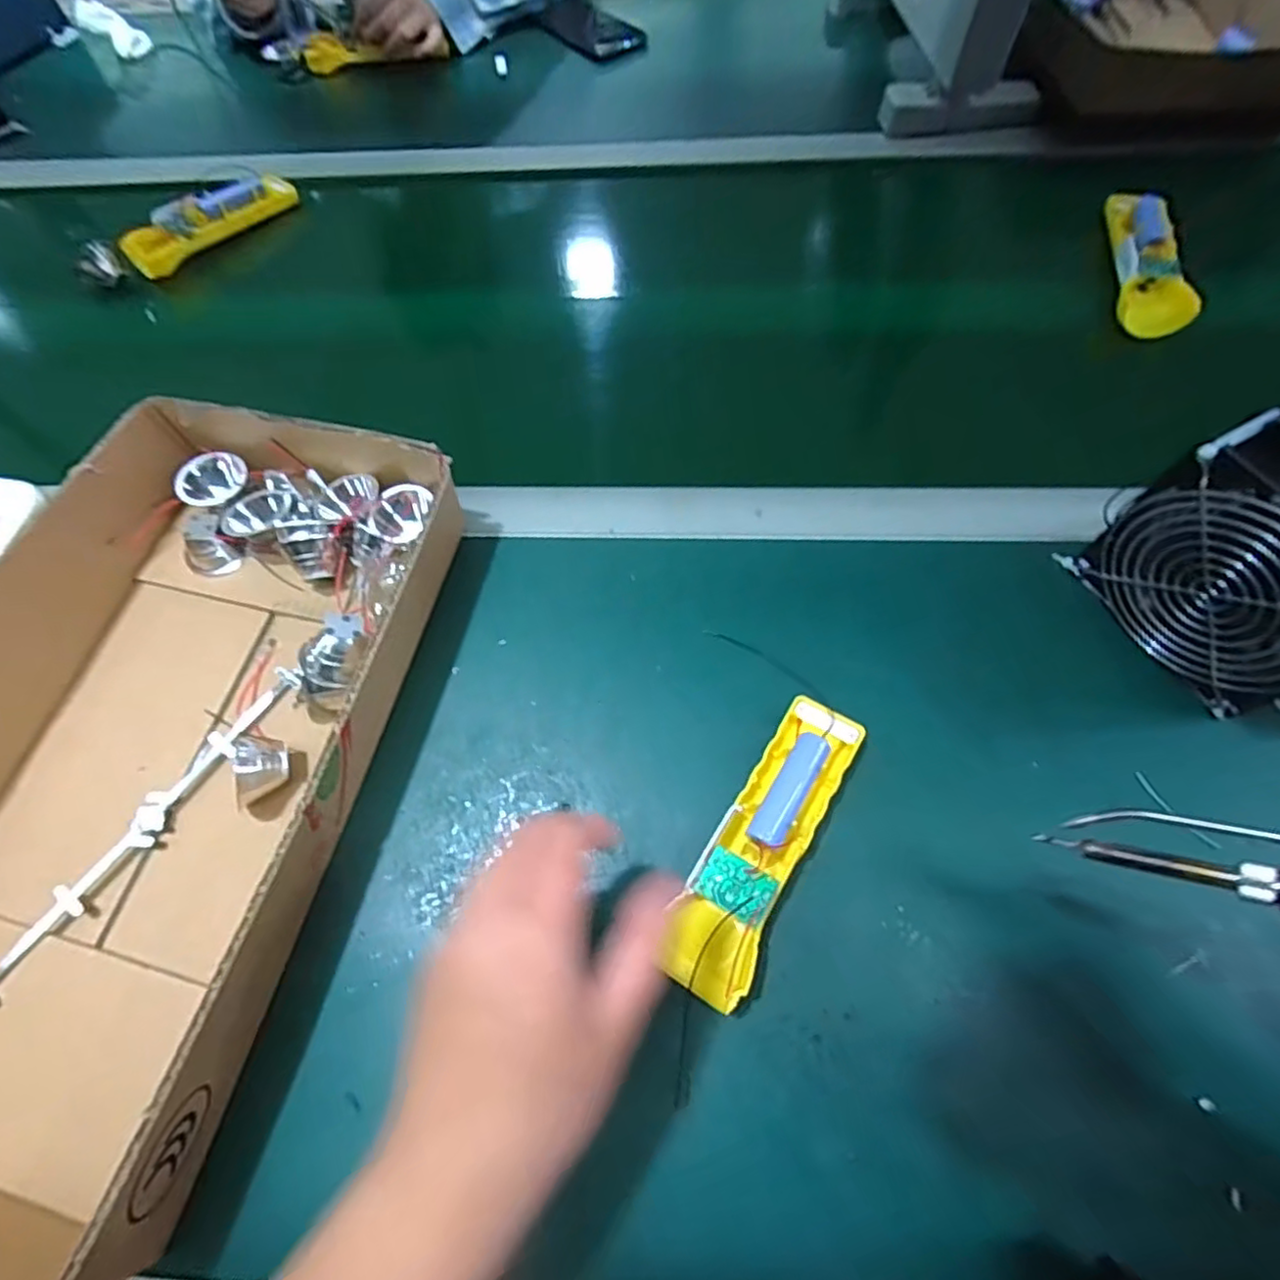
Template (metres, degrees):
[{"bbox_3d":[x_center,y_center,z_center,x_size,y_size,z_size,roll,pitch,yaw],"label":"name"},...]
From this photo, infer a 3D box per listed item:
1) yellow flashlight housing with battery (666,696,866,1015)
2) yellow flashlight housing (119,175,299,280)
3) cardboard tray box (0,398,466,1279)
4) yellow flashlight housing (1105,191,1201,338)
[{"bbox_3d":[0.067,0.104,0.336,0.044,0.032,0.163,29,70,13],"label":"yellow flashlight housing with battery"},{"bbox_3d":[-0.413,-0.406,0.612,0.041,0.031,0.162,41,73,17],"label":"yellow flashlight housing"},{"bbox_3d":[-0.272,0.058,0.354,0.228,0.075,0.416,12,67,7],"label":"cardboard tray box"},{"bbox_3d":[0.414,-0.316,0.527,0.042,0.031,0.166,8,67,5],"label":"yellow flashlight housing"}]

